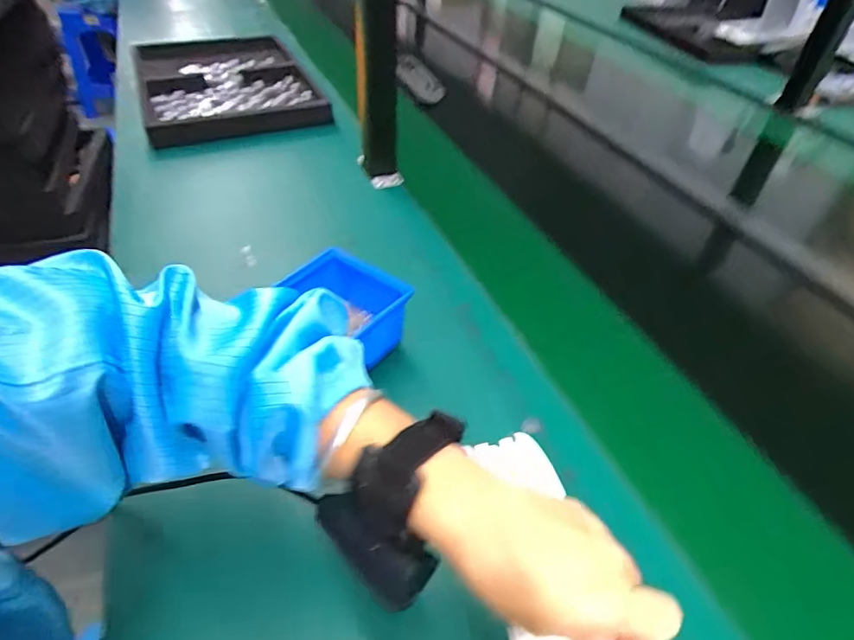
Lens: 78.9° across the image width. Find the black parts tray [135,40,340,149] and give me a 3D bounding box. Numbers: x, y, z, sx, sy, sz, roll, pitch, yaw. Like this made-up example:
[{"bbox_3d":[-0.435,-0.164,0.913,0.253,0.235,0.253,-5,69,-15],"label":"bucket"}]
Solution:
[{"bbox_3d":[-0.373,-0.443,0.977,0.310,0.063,0.376,-15,47,-17],"label":"black parts tray"}]

